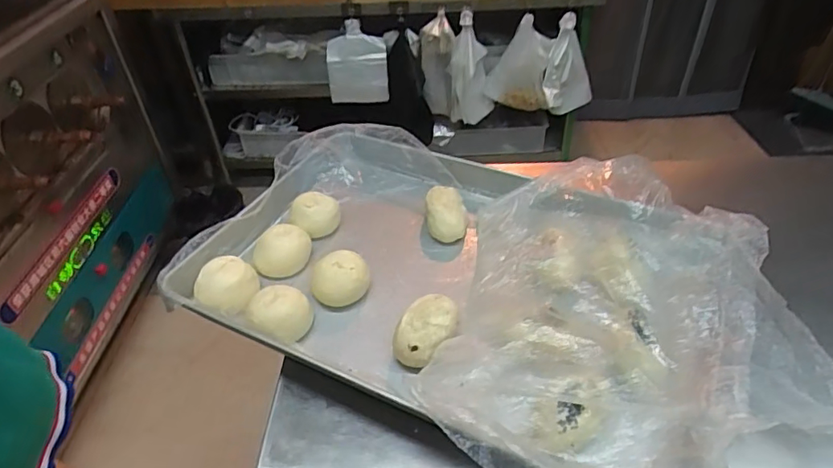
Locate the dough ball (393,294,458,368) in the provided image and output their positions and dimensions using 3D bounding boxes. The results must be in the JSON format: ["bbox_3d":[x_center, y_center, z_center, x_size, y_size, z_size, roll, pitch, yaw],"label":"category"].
[{"bbox_3d":[0.013,0.109,0.588,0.062,0.047,0.082,28,50,29],"label":"dough ball"}]

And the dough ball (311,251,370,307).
[{"bbox_3d":[-0.096,0.057,0.662,0.073,0.039,0.063,-10,43,-9],"label":"dough ball"}]

